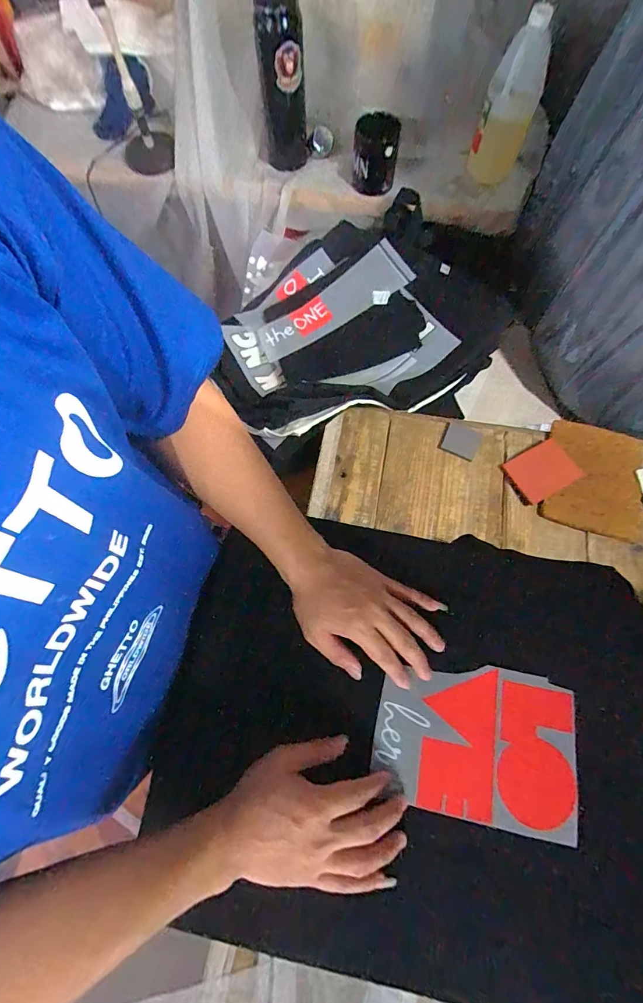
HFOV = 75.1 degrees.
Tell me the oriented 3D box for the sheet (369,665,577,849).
[{"bbox_3d":[0.154,0.238,0.419,0.193,0.007,0.137,12,71,4],"label":"sheet"}]

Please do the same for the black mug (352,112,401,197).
[{"bbox_3d":[0.101,-0.660,0.793,0.078,0.113,0.073,2,70,0],"label":"black mug"}]

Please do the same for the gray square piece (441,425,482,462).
[{"bbox_3d":[0.230,-0.099,0.685,0.055,0.007,0.055,27,72,9],"label":"gray square piece"}]

